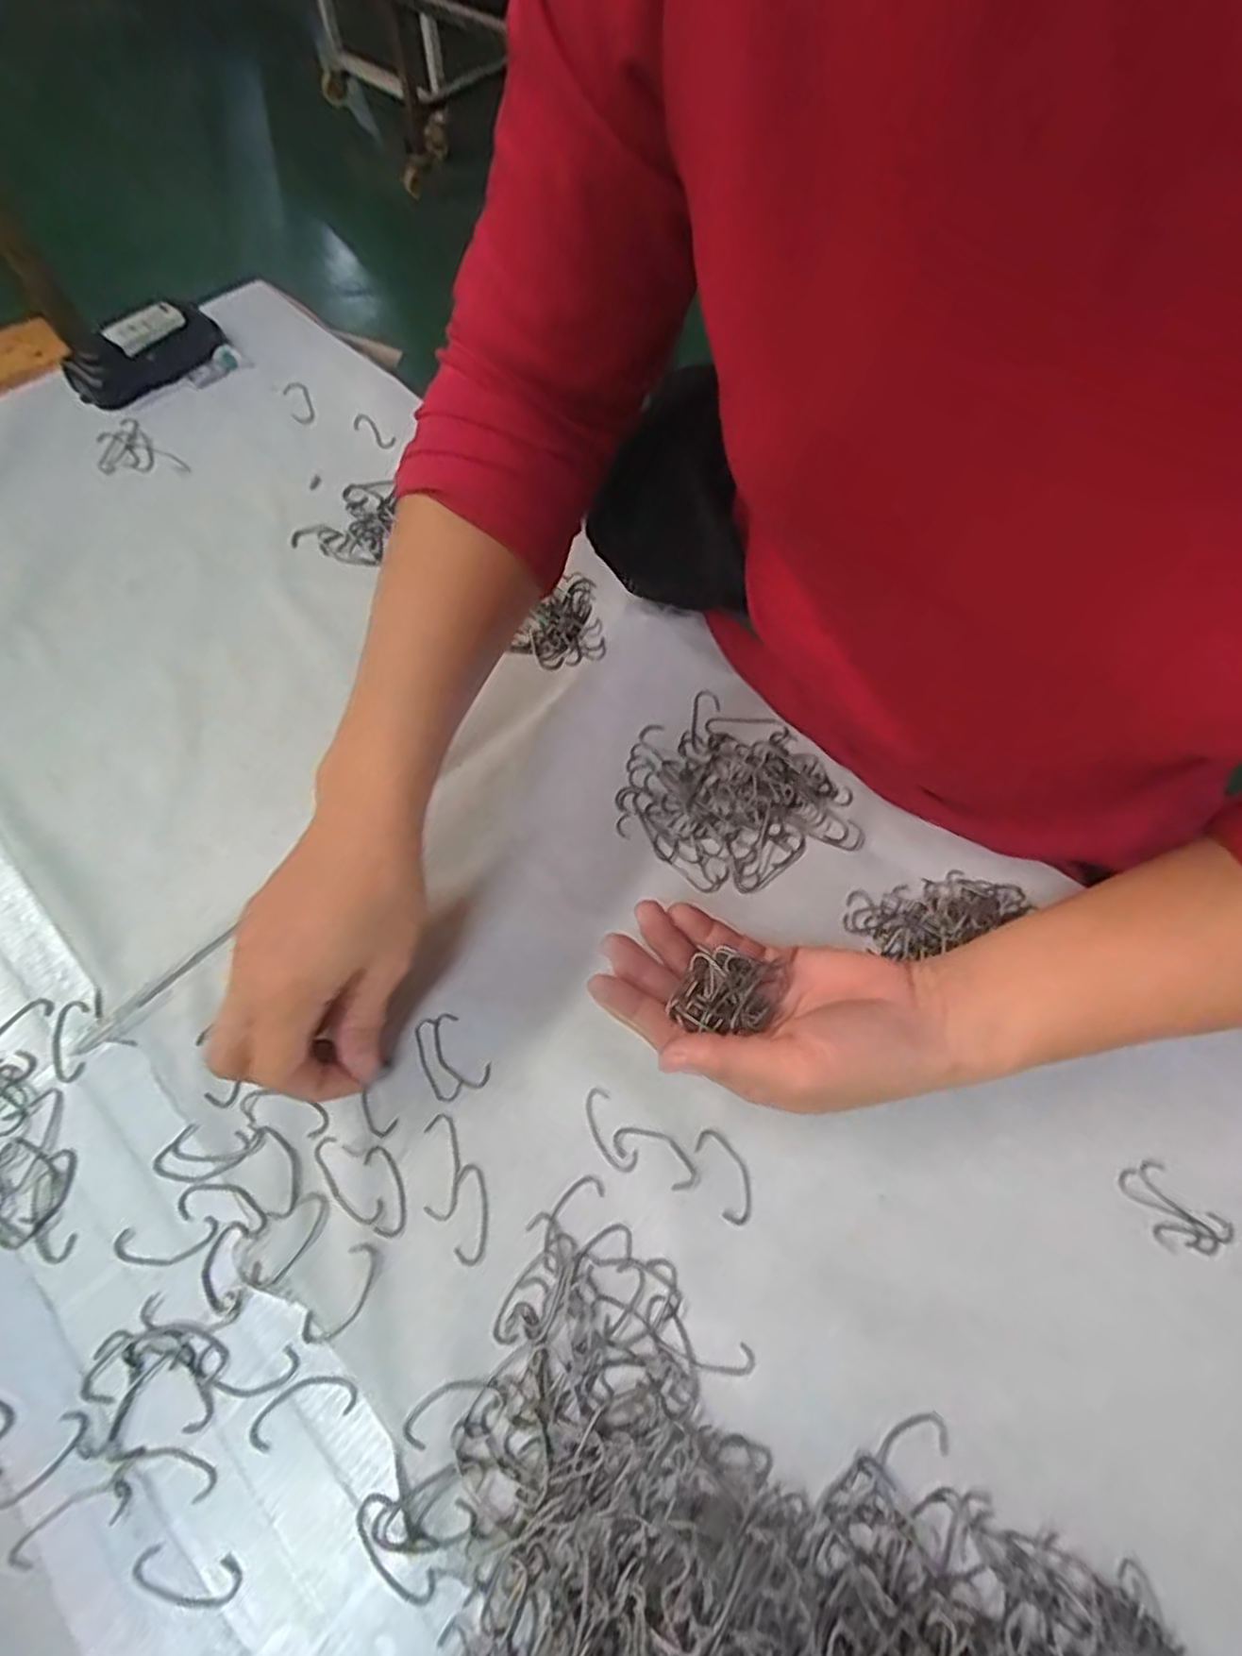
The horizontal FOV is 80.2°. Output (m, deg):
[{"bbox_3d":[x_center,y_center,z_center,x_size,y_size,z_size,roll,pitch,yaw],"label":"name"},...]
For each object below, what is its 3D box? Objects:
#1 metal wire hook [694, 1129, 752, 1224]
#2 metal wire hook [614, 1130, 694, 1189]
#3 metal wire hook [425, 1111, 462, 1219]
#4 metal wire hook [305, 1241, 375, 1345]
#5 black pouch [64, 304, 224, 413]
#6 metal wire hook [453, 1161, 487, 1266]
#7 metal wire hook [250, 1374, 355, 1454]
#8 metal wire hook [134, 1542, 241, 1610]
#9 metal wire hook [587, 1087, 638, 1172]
[{"bbox_3d":[0.045,0.147,0.313,0.017,0.004,0.038,-20,67,-11],"label":"metal wire hook"},{"bbox_3d":[0.015,0.139,0.315,0.038,0.004,0.016,29,67,11],"label":"metal wire hook"},{"bbox_3d":[-0.076,0.143,0.313,0.015,0.004,0.041,-5,65,-5],"label":"metal wire hook"},{"bbox_3d":[-0.110,0.185,0.291,0.016,0.004,0.038,29,67,12],"label":"metal wire hook"},{"bbox_3d":[-0.339,-0.339,0.527,0.040,0.030,0.103,41,70,16],"label":"black pouch"},{"bbox_3d":[-0.062,0.159,0.304,0.013,0.004,0.037,-4,64,-4],"label":"metal wire hook"},{"bbox_3d":[-0.120,0.217,0.276,0.038,0.004,0.017,-19,66,-11],"label":"metal wire hook"},{"bbox_3d":[-0.150,0.259,0.254,0.037,0.004,0.014,9,64,3],"label":"metal wire hook"},{"bbox_3d":[-0.005,0.131,0.320,0.013,0.004,0.037,-25,68,-13],"label":"metal wire hook"}]

